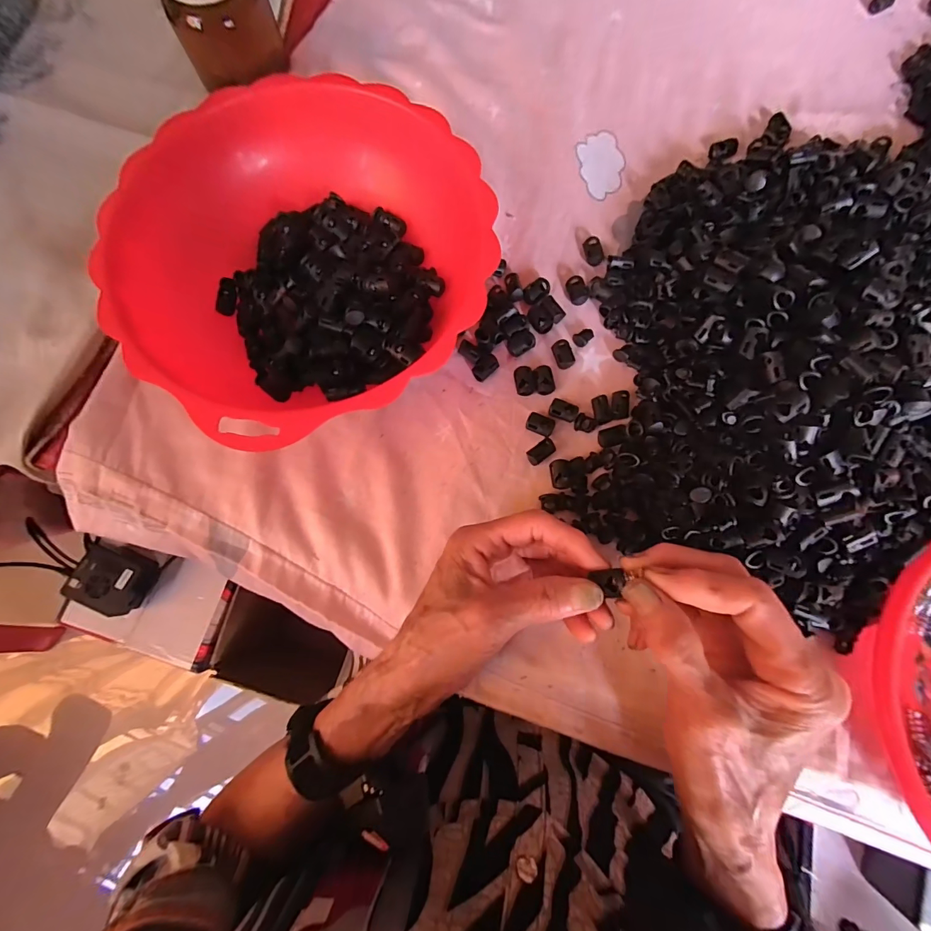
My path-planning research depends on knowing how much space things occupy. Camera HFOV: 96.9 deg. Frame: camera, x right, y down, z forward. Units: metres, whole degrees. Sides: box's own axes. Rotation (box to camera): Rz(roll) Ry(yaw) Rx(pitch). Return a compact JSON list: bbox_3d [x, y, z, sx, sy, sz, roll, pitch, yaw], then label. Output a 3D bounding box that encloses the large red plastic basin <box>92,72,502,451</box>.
[{"bbox_3d":[-0.098,-0.130,0.288,0.221,0.075,0.241,39,81,9],"label":"large red plastic basin"}]

